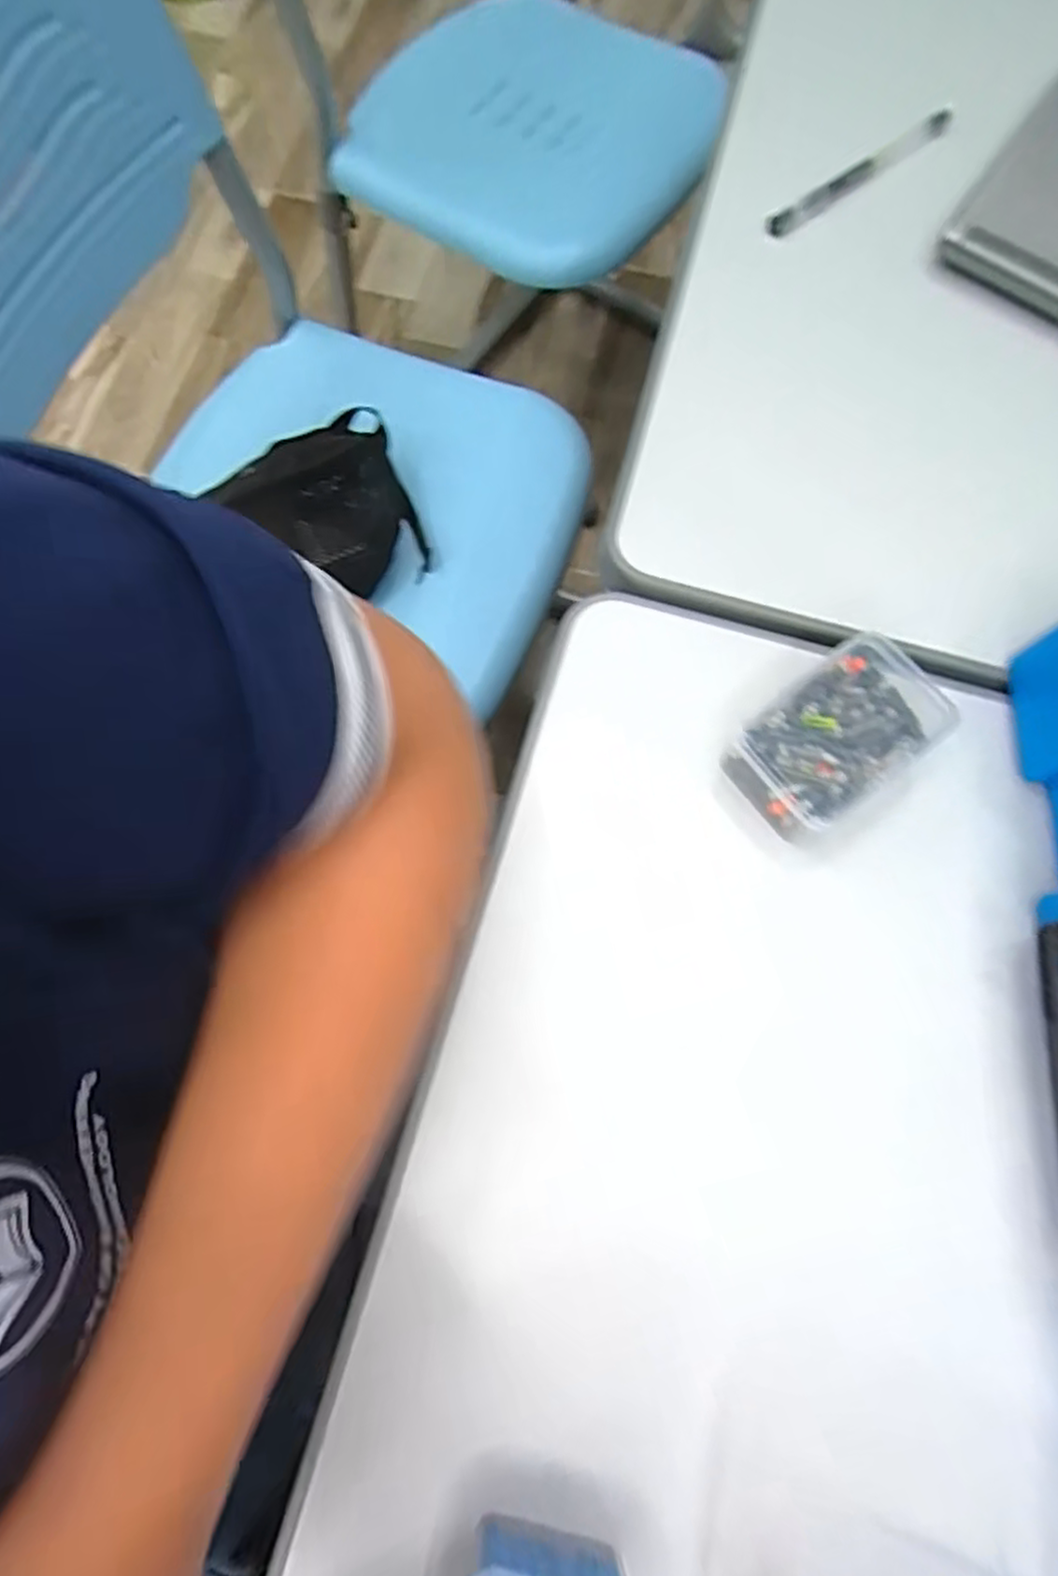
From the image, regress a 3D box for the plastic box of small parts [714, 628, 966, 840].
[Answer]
[{"bbox_3d":[0.122,-0.019,0.286,0.078,0.034,0.048,-36,78,-12],"label":"plastic box of small parts"}]

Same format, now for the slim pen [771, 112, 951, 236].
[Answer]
[{"bbox_3d":[0.173,-0.319,0.375,0.126,0.014,0.009,-37,77,-13],"label":"slim pen"}]

